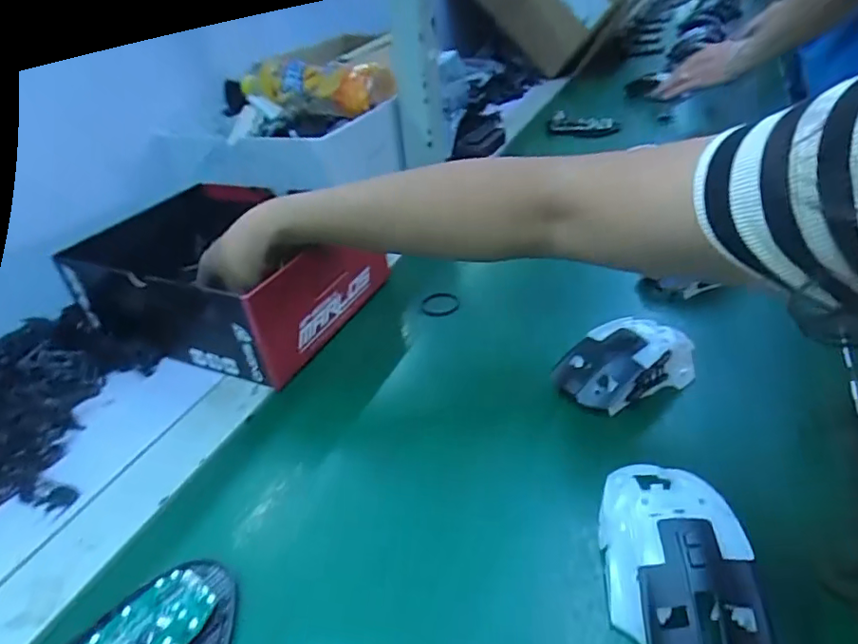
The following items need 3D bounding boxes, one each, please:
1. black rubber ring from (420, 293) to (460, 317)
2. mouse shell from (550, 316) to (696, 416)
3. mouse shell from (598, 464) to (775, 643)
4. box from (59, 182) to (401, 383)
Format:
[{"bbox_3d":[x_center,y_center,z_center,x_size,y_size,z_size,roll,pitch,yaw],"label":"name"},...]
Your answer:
[{"bbox_3d":[0.010,-0.017,0.520,0.037,0.004,0.028,-20,52,-18],"label":"black rubber ring"},{"bbox_3d":[0.141,0.028,0.393,0.093,0.033,0.054,-18,37,-17],"label":"mouse shell"},{"bbox_3d":[0.121,0.113,0.275,0.062,0.034,0.110,-2,35,5],"label":"mouse shell"},{"bbox_3d":[-0.192,-0.051,0.529,0.245,0.089,0.193,14,39,25],"label":"box"}]

